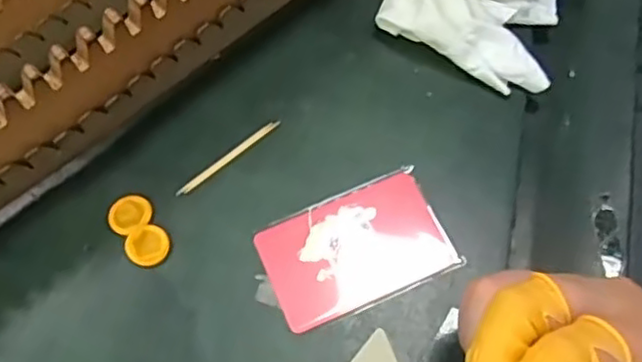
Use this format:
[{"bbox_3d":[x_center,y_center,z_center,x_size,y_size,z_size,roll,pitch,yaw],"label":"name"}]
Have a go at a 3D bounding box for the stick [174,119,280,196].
[{"bbox_3d":[-0.048,-0.013,0.354,0.064,0.004,0.004,-38,70,-14],"label":"stick"}]

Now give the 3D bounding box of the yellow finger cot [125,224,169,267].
[{"bbox_3d":[-0.085,0.031,0.335,0.019,0.006,0.020,-1,66,2],"label":"yellow finger cot"}]

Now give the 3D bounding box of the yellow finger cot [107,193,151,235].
[{"bbox_3d":[-0.096,0.016,0.341,0.021,0.004,0.019,-31,69,-11],"label":"yellow finger cot"}]

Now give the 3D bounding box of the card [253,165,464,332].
[{"bbox_3d":[0.017,0.033,0.333,0.087,0.004,0.056,-22,67,-8],"label":"card"}]

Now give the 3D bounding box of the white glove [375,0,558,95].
[{"bbox_3d":[0.087,-0.096,0.373,0.093,0.033,0.073,28,70,13],"label":"white glove"}]

